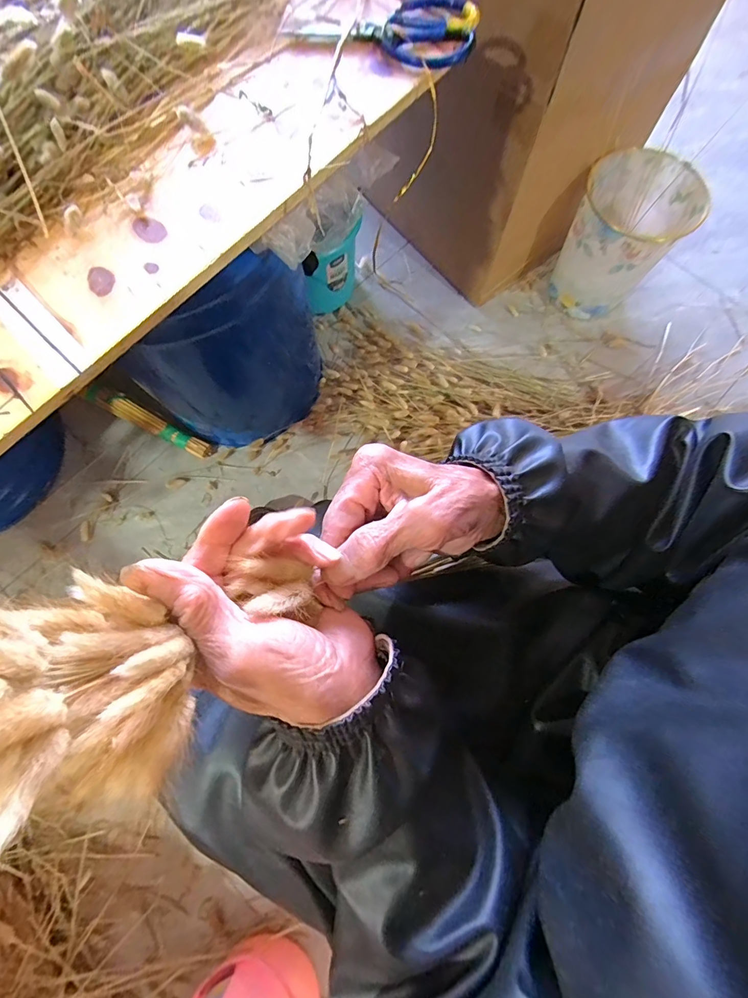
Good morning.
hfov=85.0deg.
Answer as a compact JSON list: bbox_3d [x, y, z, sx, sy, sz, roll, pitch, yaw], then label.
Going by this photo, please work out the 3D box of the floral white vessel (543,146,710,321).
[{"bbox_3d":[0.499,-0.530,0.845,0.197,0.252,0.220,34,78,9],"label":"floral white vessel"}]

